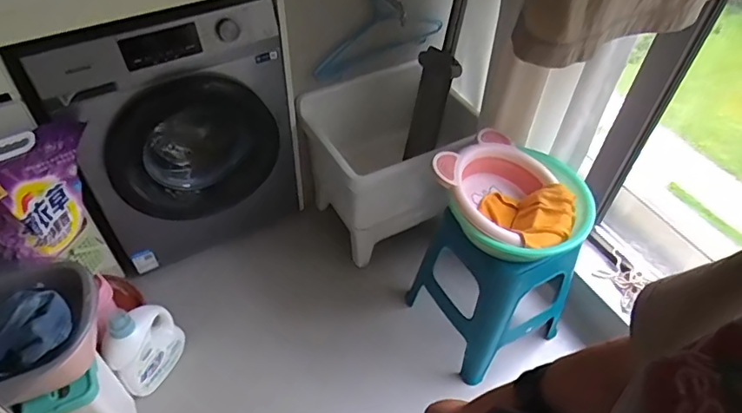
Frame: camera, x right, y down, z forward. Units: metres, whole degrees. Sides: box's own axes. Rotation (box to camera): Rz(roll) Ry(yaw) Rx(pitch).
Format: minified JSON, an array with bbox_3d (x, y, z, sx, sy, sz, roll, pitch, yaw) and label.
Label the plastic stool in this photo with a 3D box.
[{"bbox_3d":[0.364,0.199,1.520,0.353,0.488,0.354,-22,53,-21],"label":"plastic stool"}]

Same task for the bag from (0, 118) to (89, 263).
[{"bbox_3d":[-0.804,-0.047,1.204,0.148,0.271,0.285,6,48,3],"label":"bag"}]

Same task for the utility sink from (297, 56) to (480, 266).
[{"bbox_3d":[0.096,-0.153,1.793,0.539,0.458,0.444,-24,53,-22],"label":"utility sink"}]

